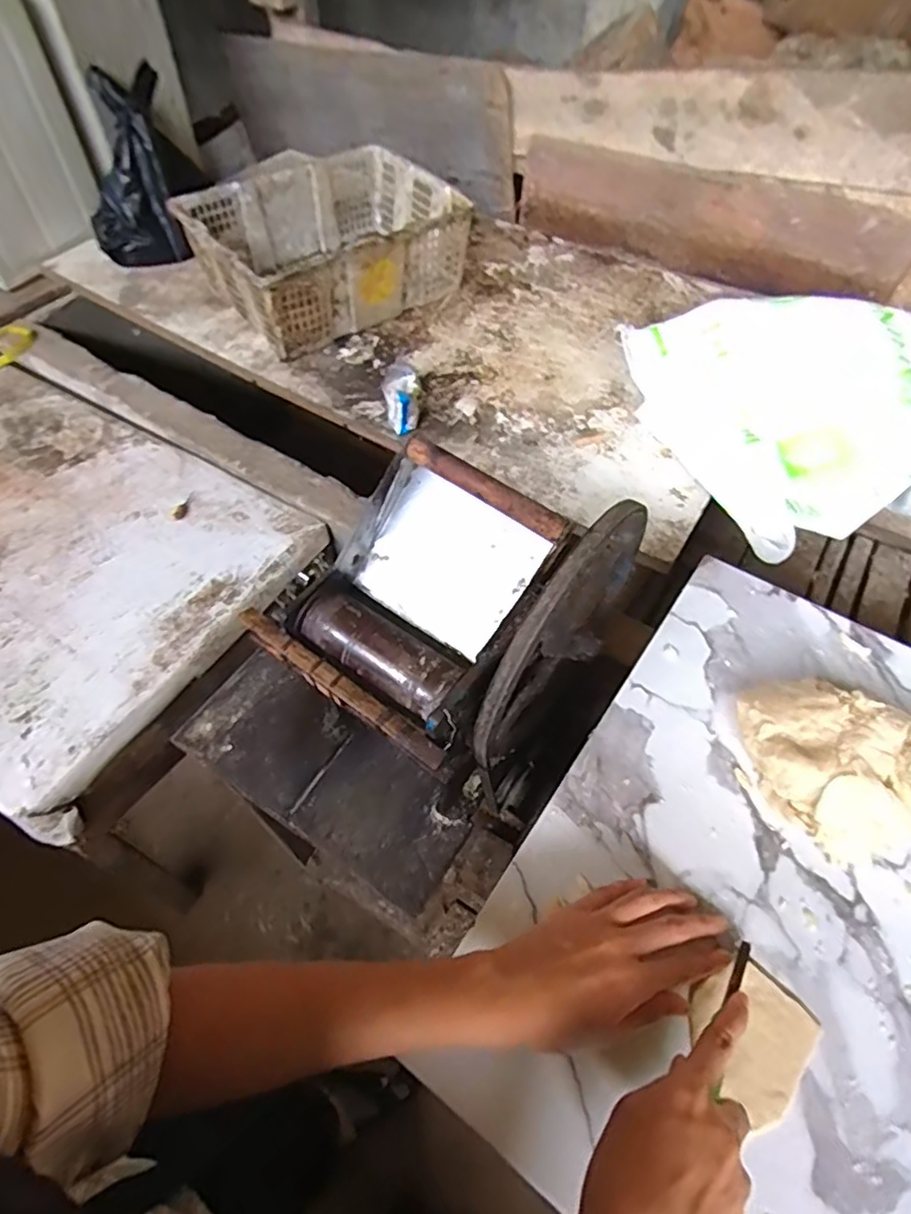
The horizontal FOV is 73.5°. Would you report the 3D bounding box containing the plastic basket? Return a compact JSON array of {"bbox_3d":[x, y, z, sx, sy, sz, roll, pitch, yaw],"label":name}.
[{"bbox_3d":[-0.248,-0.711,1.213,0.479,0.165,0.336,-35,63,-23],"label":"plastic basket"}]

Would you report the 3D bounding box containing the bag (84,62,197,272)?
[{"bbox_3d":[-0.653,-0.891,1.249,0.195,0.345,0.119,7,24,5],"label":"bag"}]

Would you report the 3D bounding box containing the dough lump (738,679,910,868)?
[{"bbox_3d":[0.281,0.107,0.443,0.106,0.072,0.131,-16,55,-10],"label":"dough lump"}]

